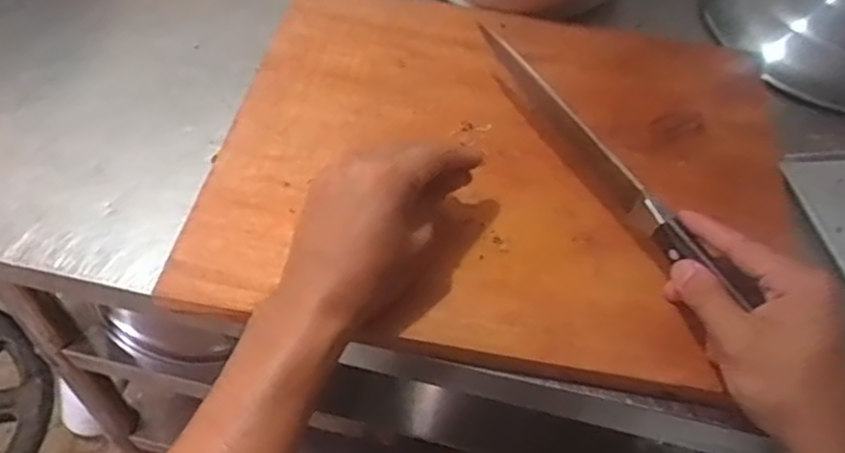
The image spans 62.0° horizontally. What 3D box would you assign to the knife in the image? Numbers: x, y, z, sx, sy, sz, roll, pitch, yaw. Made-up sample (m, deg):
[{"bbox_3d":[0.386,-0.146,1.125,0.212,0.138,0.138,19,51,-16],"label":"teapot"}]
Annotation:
[{"bbox_3d":[0.120,-0.049,0.485,0.012,0.032,0.269,-24,58,-18],"label":"knife"}]

